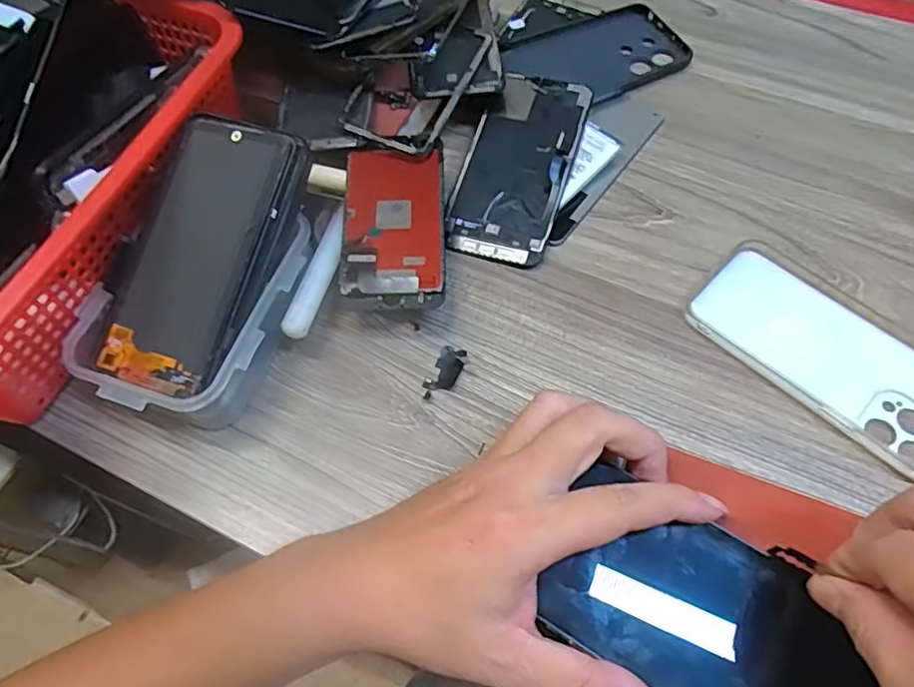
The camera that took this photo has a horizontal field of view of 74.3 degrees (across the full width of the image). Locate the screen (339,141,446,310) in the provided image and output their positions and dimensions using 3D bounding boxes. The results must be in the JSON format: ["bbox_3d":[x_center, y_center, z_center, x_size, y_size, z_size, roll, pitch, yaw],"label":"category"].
[{"bbox_3d":[-0.039,-0.076,0.377,0.061,0.006,0.116,-1,65,0],"label":"screen"}]

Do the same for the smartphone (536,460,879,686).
[{"bbox_3d":[0.111,0.121,0.255,0.136,0.012,0.073,28,66,17],"label":"smartphone"}]

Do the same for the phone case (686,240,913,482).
[{"bbox_3d":[0.225,0.004,0.362,0.160,0.007,0.082,40,70,22],"label":"phone case"}]

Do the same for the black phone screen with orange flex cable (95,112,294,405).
[{"bbox_3d":[-0.143,-0.051,0.330,0.071,0.008,0.153,17,82,12],"label":"black phone screen with orange flex cable"}]

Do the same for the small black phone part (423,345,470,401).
[{"bbox_3d":[-0.008,0.018,0.363,0.017,0.006,0.036,23,65,15],"label":"small black phone part"}]

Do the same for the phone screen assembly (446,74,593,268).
[{"bbox_3d":[0.043,-0.127,0.423,0.073,0.009,0.154,14,71,12],"label":"phone screen assembly"}]

